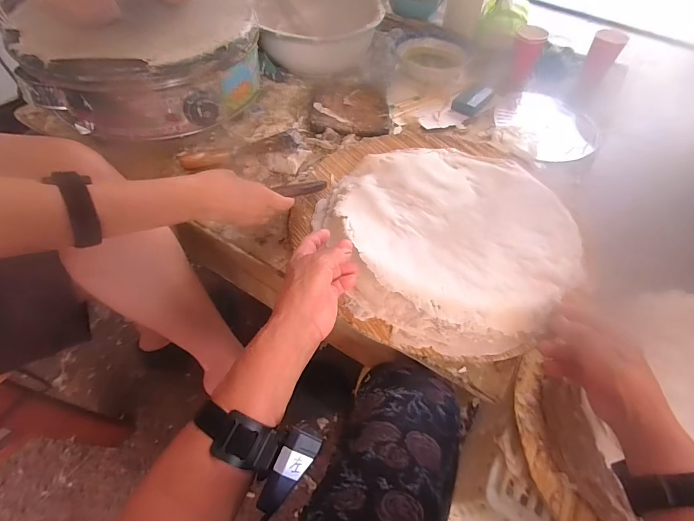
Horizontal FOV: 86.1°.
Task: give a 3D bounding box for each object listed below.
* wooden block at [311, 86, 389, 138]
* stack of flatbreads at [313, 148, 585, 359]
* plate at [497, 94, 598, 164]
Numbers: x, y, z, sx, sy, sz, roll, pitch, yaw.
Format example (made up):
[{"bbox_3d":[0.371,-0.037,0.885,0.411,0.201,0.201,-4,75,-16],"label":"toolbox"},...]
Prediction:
[{"bbox_3d":[0.007,-0.294,0.714,0.146,0.020,0.144,2,55,-2],"label":"wooden block"},{"bbox_3d":[0.152,-0.046,0.518,0.340,0.044,0.337,-15,57,-14],"label":"stack of flatbreads"},{"bbox_3d":[0.401,-0.272,0.740,0.193,0.020,0.215,-18,58,-15],"label":"plate"}]

